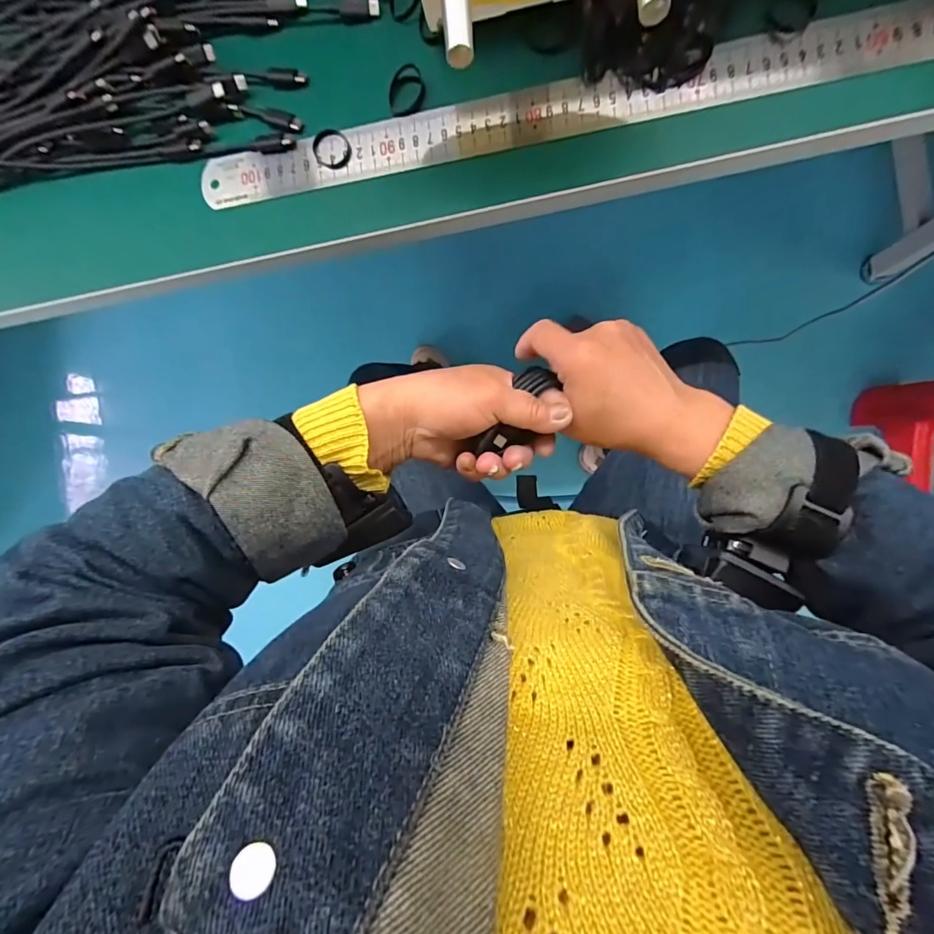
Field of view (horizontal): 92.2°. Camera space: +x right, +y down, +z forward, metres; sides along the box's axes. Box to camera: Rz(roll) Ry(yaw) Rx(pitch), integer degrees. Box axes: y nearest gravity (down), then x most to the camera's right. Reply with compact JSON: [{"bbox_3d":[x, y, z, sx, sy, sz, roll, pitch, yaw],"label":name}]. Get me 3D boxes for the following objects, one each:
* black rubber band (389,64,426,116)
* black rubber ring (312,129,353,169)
[{"bbox_3d":[-0.041,-0.255,0.303,0.025,0.007,0.028,-8,88,9],"label":"black rubber band"},{"bbox_3d":[-0.095,-0.222,0.313,0.029,0.005,0.024,38,95,7],"label":"black rubber ring"}]

